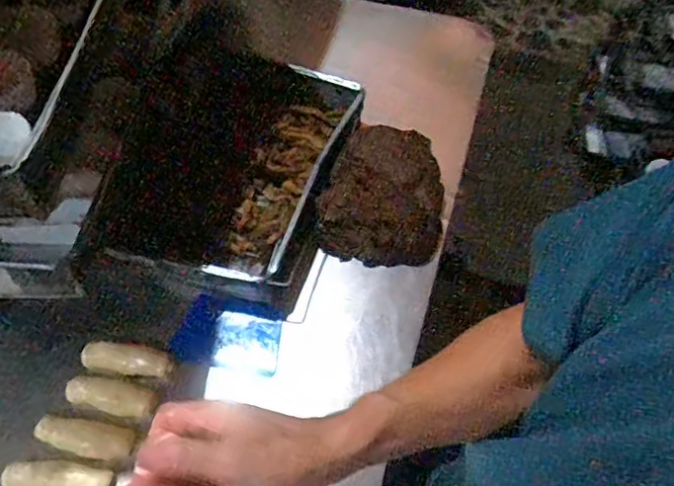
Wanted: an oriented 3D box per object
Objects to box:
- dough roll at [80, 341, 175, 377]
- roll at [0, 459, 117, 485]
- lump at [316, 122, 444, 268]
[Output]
[{"bbox_3d":[-0.240,0.132,0.632,0.099,0.022,0.028,5,57,5],"label":"dough roll"},{"bbox_3d":[-0.286,0.239,0.558,0.116,0.030,0.035,3,57,3],"label":"roll"},{"bbox_3d":[0.061,-0.071,0.760,0.163,0.055,0.198,3,57,3],"label":"lump"}]

